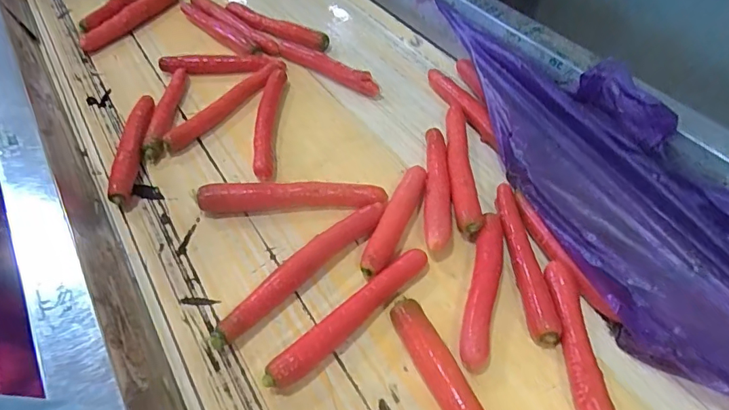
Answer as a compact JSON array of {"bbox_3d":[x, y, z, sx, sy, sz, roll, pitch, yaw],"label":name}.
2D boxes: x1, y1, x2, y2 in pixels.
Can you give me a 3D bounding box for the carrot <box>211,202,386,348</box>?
[{"bbox_3d":[-0.075,0.080,0.599,0.272,0.036,0.034,-35,57,-30],"label":"carrot"}]

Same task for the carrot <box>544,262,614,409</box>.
[{"bbox_3d":[0.234,0.180,0.507,0.043,0.035,0.271,1,46,-1],"label":"carrot"}]

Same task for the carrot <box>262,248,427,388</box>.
[{"bbox_3d":[-0.014,0.129,0.553,0.237,0.036,0.029,-34,56,-29],"label":"carrot"}]

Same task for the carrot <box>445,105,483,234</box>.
[{"bbox_3d":[0.142,-0.061,0.707,0.038,0.028,0.260,2,46,0],"label":"carrot"}]

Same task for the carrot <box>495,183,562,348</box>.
[{"bbox_3d":[0.203,0.070,0.607,0.035,0.041,0.226,-1,47,-3],"label":"carrot"}]

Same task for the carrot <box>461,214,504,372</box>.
[{"bbox_3d":[0.146,0.094,0.582,0.034,0.038,0.216,13,47,10],"label":"carrot"}]

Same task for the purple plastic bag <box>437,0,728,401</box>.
[{"bbox_3d":[0.320,-0.059,0.617,0.222,0.151,0.683,-19,52,-17],"label":"purple plastic bag"}]

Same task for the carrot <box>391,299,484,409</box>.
[{"bbox_3d":[0.096,0.207,0.474,0.035,0.040,0.253,-18,50,-18],"label":"carrot"}]

